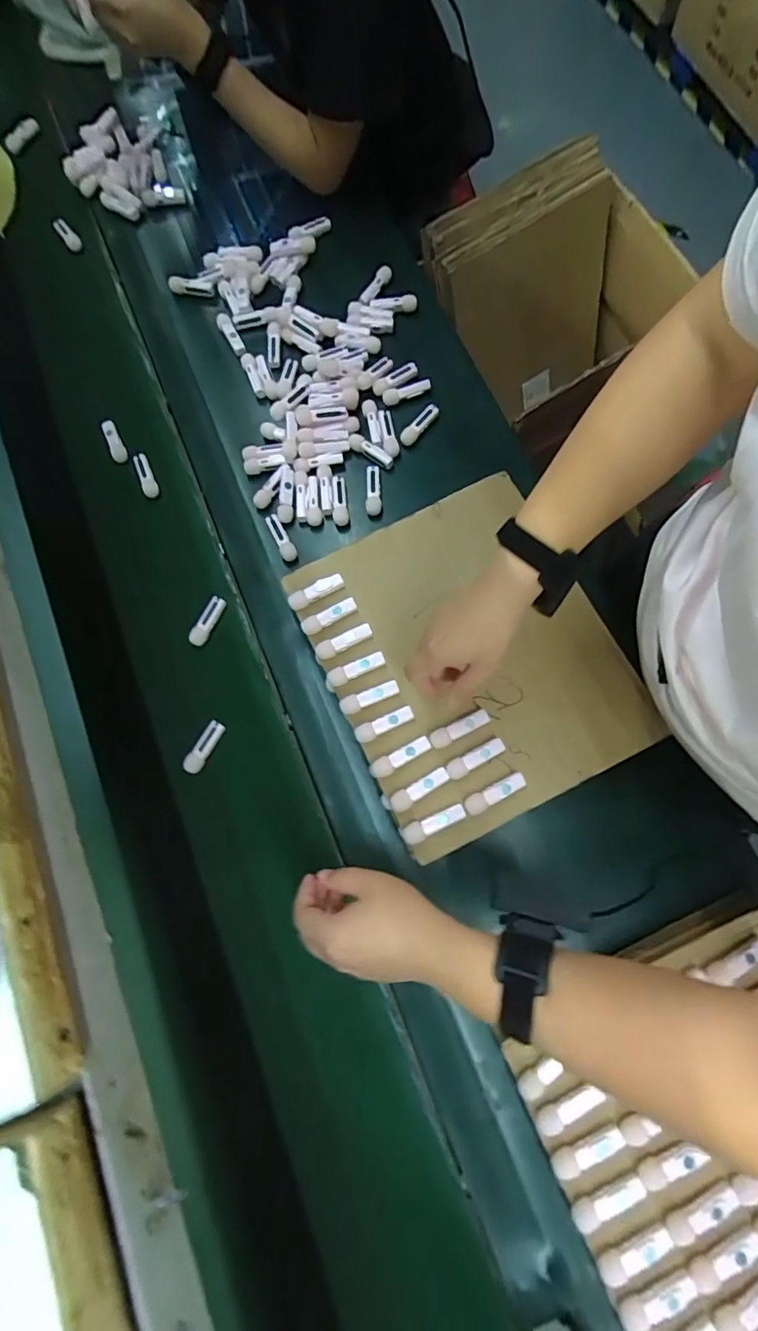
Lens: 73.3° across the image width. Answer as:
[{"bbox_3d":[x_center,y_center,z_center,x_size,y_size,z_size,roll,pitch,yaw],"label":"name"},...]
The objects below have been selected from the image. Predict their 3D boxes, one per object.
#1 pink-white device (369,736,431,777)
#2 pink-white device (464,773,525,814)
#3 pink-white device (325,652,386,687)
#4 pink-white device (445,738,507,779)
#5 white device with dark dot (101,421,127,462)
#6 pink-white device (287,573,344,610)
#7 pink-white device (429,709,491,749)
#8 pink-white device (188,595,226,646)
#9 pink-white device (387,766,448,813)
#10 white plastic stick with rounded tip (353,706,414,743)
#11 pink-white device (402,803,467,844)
[{"bbox_3d":[0.022,0.095,0.526,0.066,0.007,0.018,-27,77,0],"label":"pink-white device"},{"bbox_3d":[0.119,0.130,0.518,0.066,0.014,0.019,-27,77,0],"label":"pink-white device"},{"bbox_3d":[-0.026,0.003,0.553,0.066,0.008,0.020,-21,77,2],"label":"pink-white device"},{"bbox_3d":[0.099,0.095,0.521,0.064,0.012,0.019,-27,77,0],"label":"pink-white device"},{"bbox_3d":[-0.368,-0.312,0.708,0.021,0.014,0.068,-31,77,0],"label":"white device with dark dot"},{"bbox_3d":[-0.072,-0.085,0.575,0.066,0.008,0.020,-28,77,0],"label":"pink-white device"},{"bbox_3d":[0.085,0.066,0.537,0.066,0.012,0.019,-27,77,0],"label":"pink-white device"},{"bbox_3d":[-0.214,-0.055,0.639,0.020,0.022,0.065,23,82,11],"label":"pink-white device"},{"bbox_3d":[0.041,0.127,0.523,0.066,0.008,0.018,-32,77,-1],"label":"pink-white device"},{"bbox_3d":[0.006,0.062,0.538,0.064,0.004,0.018,-24,77,1],"label":"white plastic stick with rounded tip"},{"bbox_3d":[0.055,0.160,0.513,0.066,0.007,0.019,-21,77,2],"label":"pink-white device"}]

